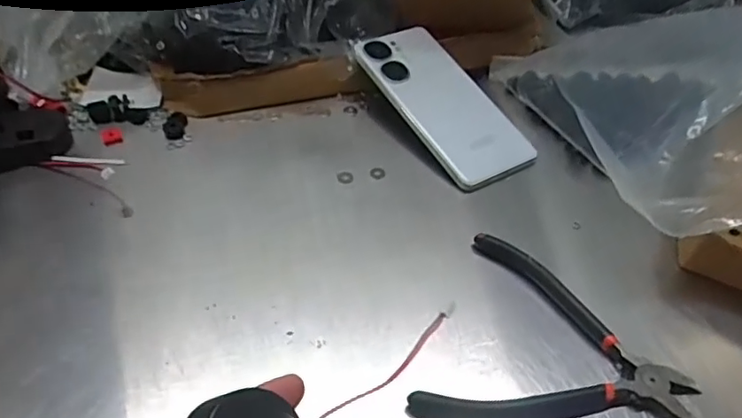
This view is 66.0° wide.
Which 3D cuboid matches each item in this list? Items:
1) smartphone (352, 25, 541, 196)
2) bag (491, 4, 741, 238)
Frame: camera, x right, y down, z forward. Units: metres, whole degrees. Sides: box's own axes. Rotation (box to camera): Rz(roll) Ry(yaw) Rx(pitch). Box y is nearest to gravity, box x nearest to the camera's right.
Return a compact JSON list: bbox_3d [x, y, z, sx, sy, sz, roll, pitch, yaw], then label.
[{"bbox_3d":[0.056,-0.087,0.454,0.075,0.007,0.165,-23,63,-25],"label":"smartphone"},{"bbox_3d":[0.220,-0.105,0.393,0.160,0.135,0.237,-6,46,-10],"label":"bag"}]

